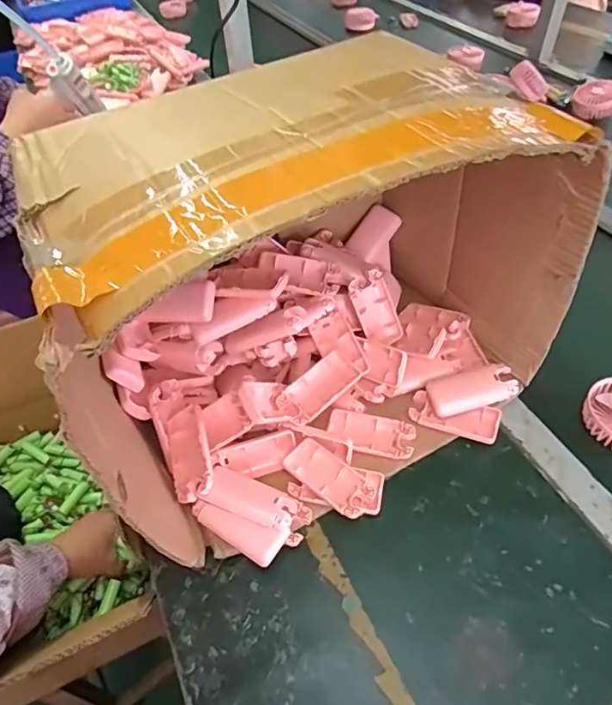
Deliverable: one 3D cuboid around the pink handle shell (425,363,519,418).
[{"bbox_3d":[0.187,0.041,0.561,0.092,0.010,0.045,-19,61,10],"label":"pink handle shell"}]

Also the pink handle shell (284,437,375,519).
[{"bbox_3d":[0.024,0.127,0.510,0.094,0.012,0.044,33,58,27],"label":"pink handle shell"}]

